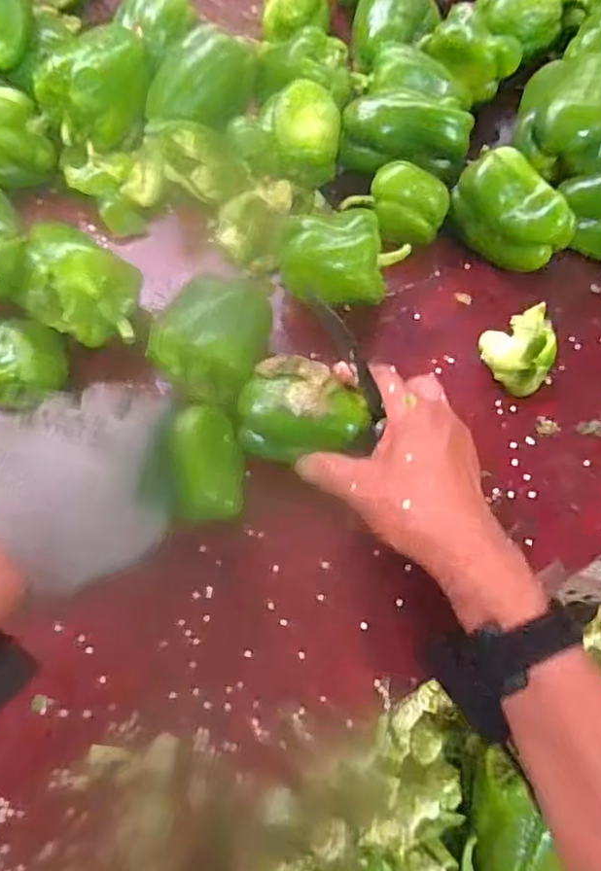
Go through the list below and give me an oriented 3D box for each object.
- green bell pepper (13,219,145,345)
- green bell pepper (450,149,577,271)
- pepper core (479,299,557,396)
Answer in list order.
[{"bbox_3d":[-0.177,-0.123,0.498,0.076,0.069,0.077,0,67,0],"label":"green bell pepper"},{"bbox_3d":[0.179,-0.189,0.540,0.070,0.073,0.101,-32,71,-12],"label":"green bell pepper"},{"bbox_3d":[0.176,-0.065,0.495,0.046,0.053,0.053,-26,69,-10],"label":"pepper core"}]

